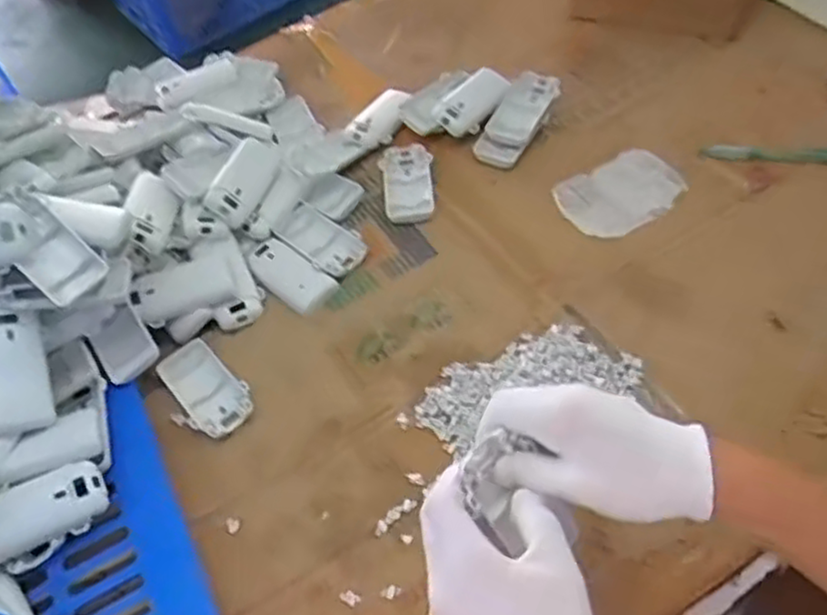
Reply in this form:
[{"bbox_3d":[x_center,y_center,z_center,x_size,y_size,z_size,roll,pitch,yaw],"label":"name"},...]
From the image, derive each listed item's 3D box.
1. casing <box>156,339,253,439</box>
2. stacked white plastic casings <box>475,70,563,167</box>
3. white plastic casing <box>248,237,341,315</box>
[{"bbox_3d":[-0.176,0.070,0.603,0.095,0.011,0.056,36,65,27],"label":"casing"},{"bbox_3d":[0.107,-0.192,0.737,0.049,0.011,0.114,28,79,22],"label":"stacked white plastic casings"},{"bbox_3d":[-0.115,-0.031,0.664,0.093,0.008,0.044,34,64,26],"label":"white plastic casing"}]

